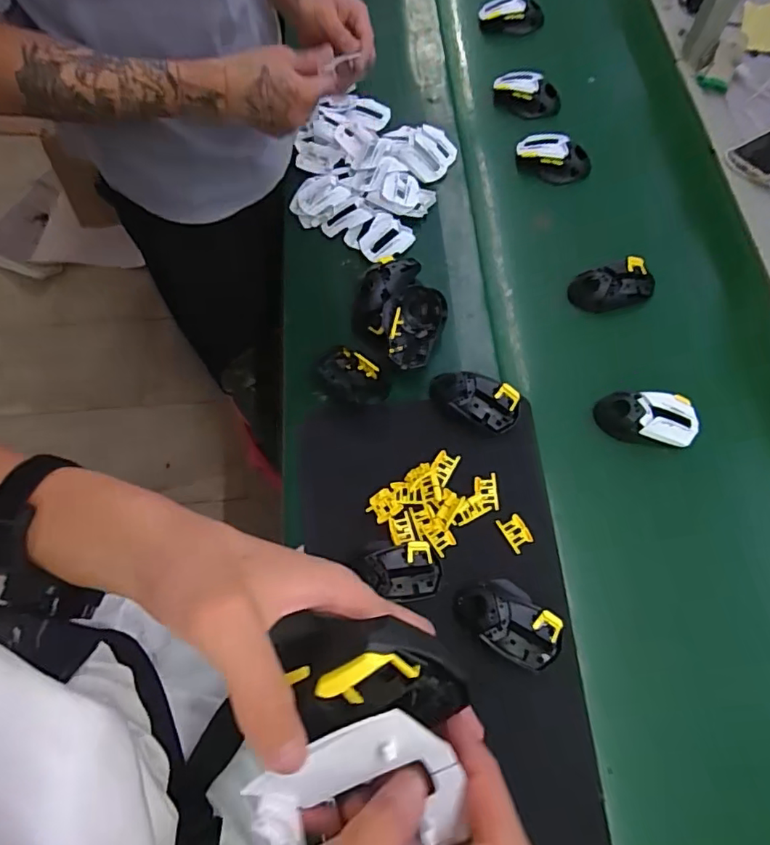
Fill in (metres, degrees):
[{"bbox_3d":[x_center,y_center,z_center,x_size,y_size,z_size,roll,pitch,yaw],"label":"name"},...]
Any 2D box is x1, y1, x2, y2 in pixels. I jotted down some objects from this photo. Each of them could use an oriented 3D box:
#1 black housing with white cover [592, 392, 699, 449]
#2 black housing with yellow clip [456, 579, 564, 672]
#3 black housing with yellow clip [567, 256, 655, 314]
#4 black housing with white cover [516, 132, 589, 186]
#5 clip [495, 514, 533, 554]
[{"bbox_3d":[0.337,-0.008,0.688,0.123,0.037,0.073,9,69,6],"label":"black housing with white cover"},{"bbox_3d":[0.139,0.219,0.593,0.113,0.031,0.069,34,74,15],"label":"black housing with yellow clip"},{"bbox_3d":[0.329,-0.193,0.770,0.114,0.037,0.069,-12,68,-2],"label":"black housing with yellow clip"},{"bbox_3d":[0.272,-0.429,0.879,0.119,0.049,0.062,29,72,13],"label":"black housing with white cover"},{"bbox_3d":[0.156,0.130,0.639,0.028,0.006,0.042,-28,70,-8],"label":"clip"}]

